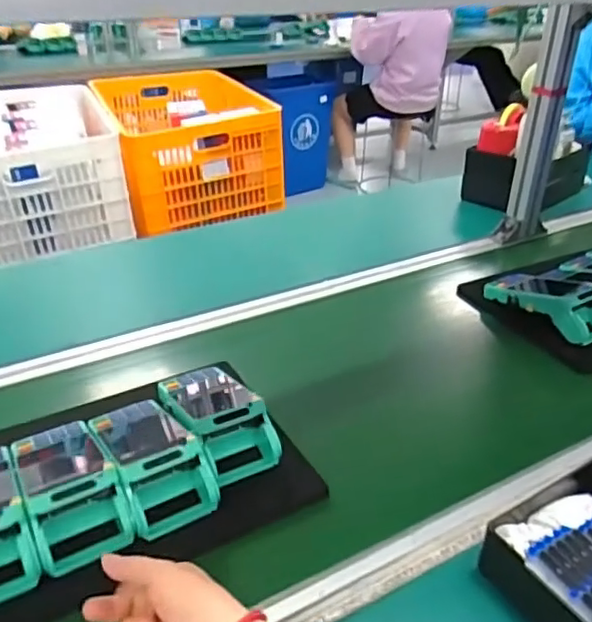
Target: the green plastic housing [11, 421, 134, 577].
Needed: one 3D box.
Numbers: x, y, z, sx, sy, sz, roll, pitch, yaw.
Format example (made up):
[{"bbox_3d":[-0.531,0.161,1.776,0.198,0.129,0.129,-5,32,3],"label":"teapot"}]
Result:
[{"bbox_3d":[-0.210,0.149,0.542,0.082,0.049,0.168,-15,33,-27],"label":"green plastic housing"}]

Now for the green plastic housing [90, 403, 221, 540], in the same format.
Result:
[{"bbox_3d":[-0.140,0.130,0.576,0.078,0.048,0.163,-15,33,-27],"label":"green plastic housing"}]

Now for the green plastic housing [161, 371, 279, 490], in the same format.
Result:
[{"bbox_3d":[-0.085,0.101,0.631,0.082,0.062,0.164,-13,32,-25],"label":"green plastic housing"}]

